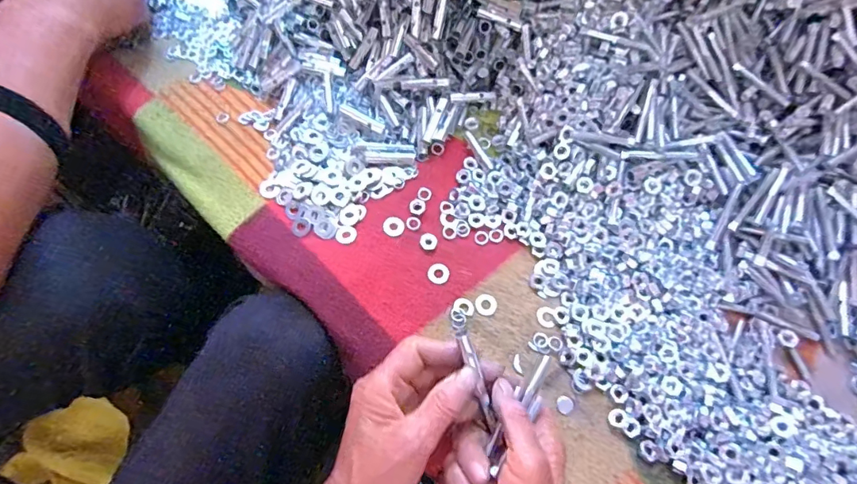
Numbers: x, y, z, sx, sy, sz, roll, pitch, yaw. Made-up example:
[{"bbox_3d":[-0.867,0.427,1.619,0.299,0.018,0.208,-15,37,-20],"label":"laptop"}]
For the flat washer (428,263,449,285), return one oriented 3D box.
[{"bbox_3d":[0.008,0.026,0.395,0.017,0.004,0.018,0,68,-1],"label":"flat washer"}]

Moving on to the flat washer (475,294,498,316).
[{"bbox_3d":[0.046,0.051,0.385,0.017,0.004,0.018,0,68,-1],"label":"flat washer"}]

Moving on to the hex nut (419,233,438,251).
[{"bbox_3d":[0.000,-0.001,0.404,0.014,0.004,0.015,12,69,4],"label":"hex nut"}]

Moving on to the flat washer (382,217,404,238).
[{"bbox_3d":[-0.030,-0.014,0.411,0.018,0.004,0.018,0,68,-1],"label":"flat washer"}]

